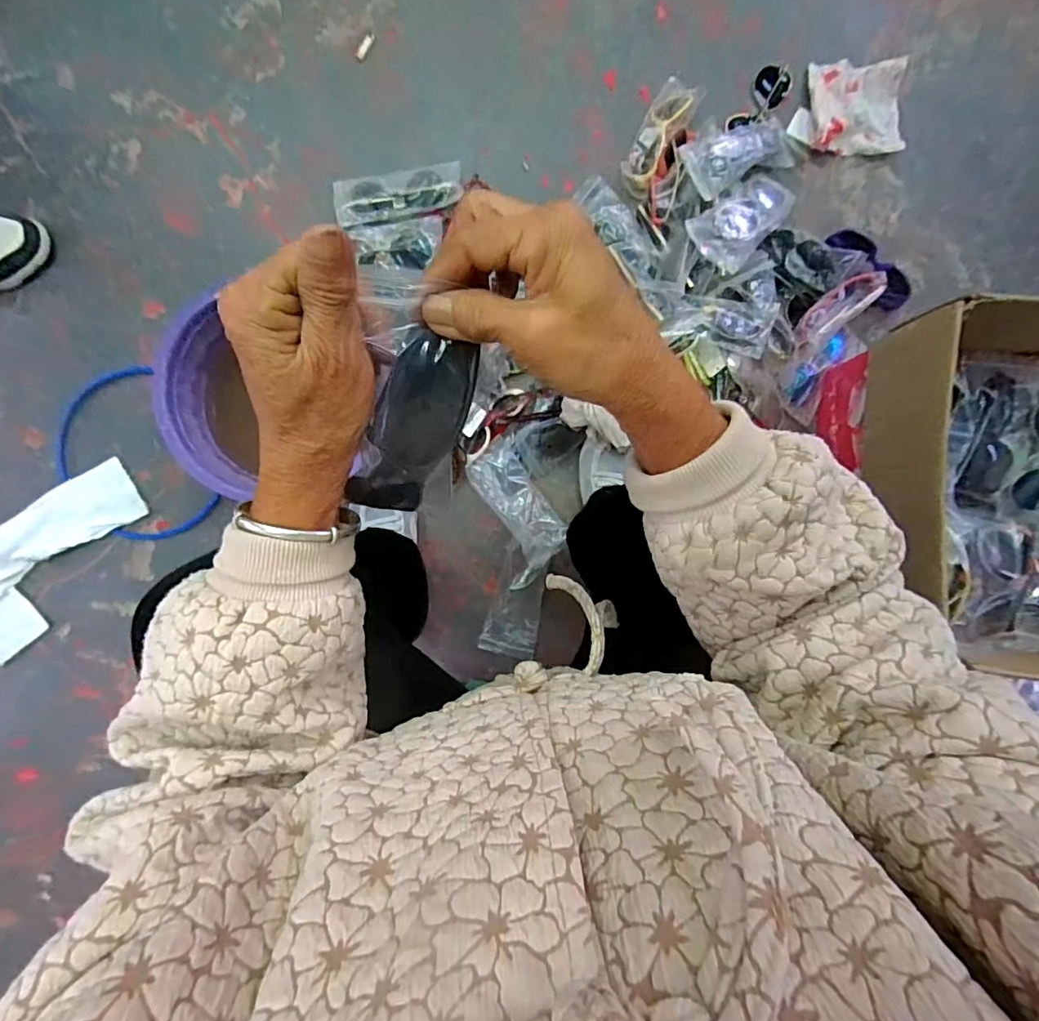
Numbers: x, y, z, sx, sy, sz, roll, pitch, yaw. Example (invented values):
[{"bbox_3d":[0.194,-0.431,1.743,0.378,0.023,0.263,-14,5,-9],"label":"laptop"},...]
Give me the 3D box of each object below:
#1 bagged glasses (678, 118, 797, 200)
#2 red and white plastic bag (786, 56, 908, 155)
[{"bbox_3d":[0.320,-0.514,0.744,0.182,0.028,0.083,-28,88,-13],"label":"bagged glasses"},{"bbox_3d":[0.488,-0.597,0.759,0.149,0.032,0.132,3,88,1],"label":"red and white plastic bag"}]

